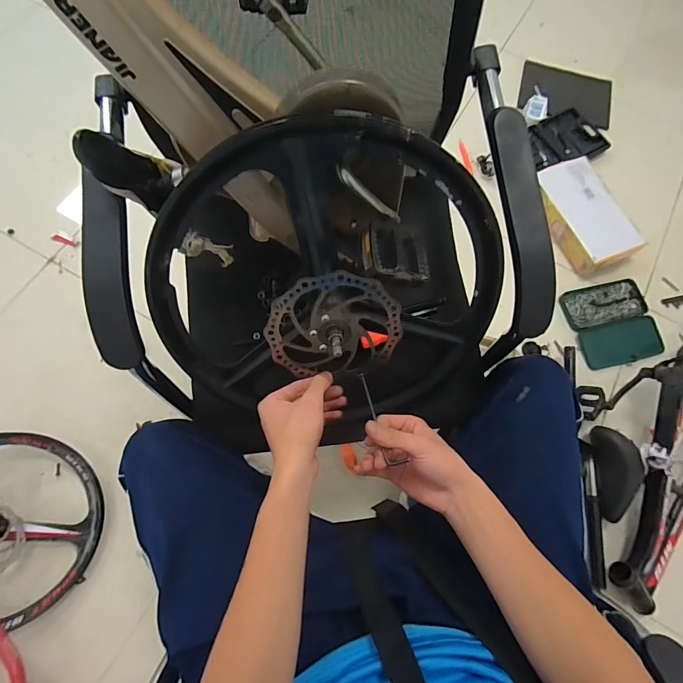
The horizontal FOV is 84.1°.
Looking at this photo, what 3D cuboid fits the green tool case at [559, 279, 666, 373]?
[{"bbox_3d":[0.818,-0.058,1.131,0.260,0.034,0.244,-12,75,-5],"label":"green tool case"}]

